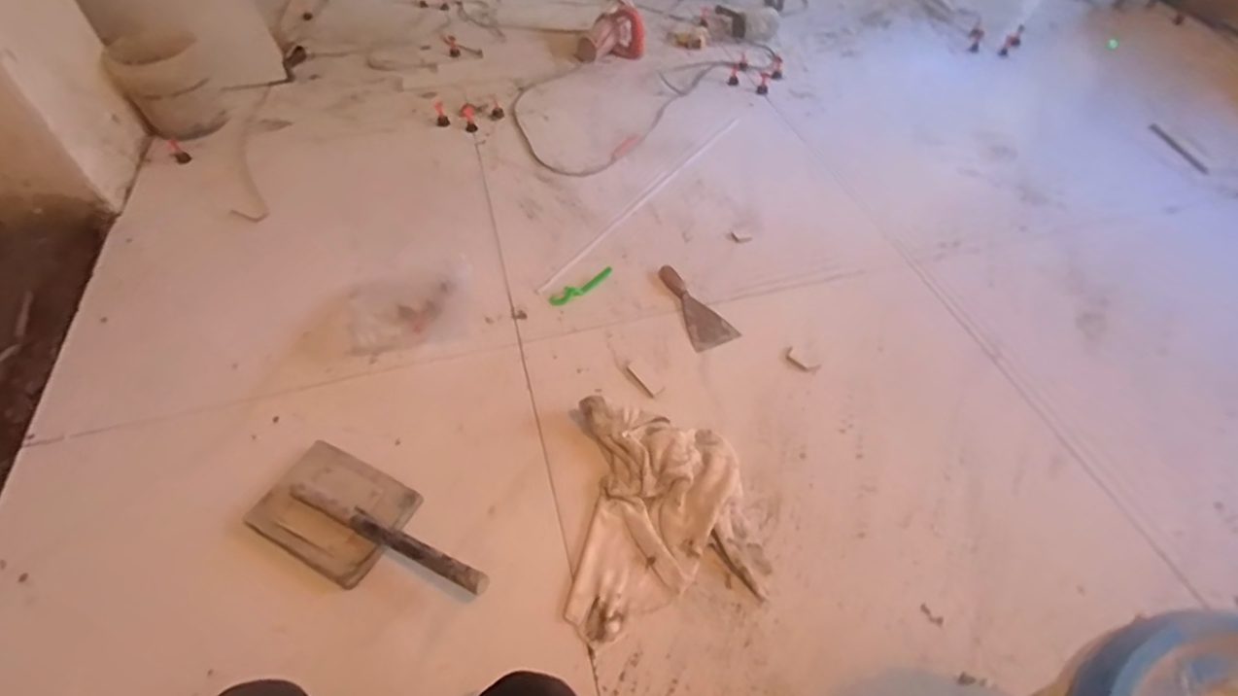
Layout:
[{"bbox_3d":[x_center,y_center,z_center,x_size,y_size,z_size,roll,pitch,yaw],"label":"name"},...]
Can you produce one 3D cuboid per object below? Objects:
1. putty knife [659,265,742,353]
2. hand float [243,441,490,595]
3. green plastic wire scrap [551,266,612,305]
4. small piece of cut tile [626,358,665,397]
[{"bbox_3d":[0.140,-0.083,1.146,0.084,0.020,0.207,-21,55,-14],"label":"putty knife"},{"bbox_3d":[-0.339,0.254,0.833,0.365,0.060,0.149,22,56,17],"label":"hand float"},{"bbox_3d":[-0.072,-0.122,1.173,0.137,0.024,0.028,-26,56,-17],"label":"green plastic wire scrap"},{"bbox_3d":[0.045,0.049,1.037,0.031,0.004,0.080,-31,58,-20],"label":"small piece of cut tile"}]

